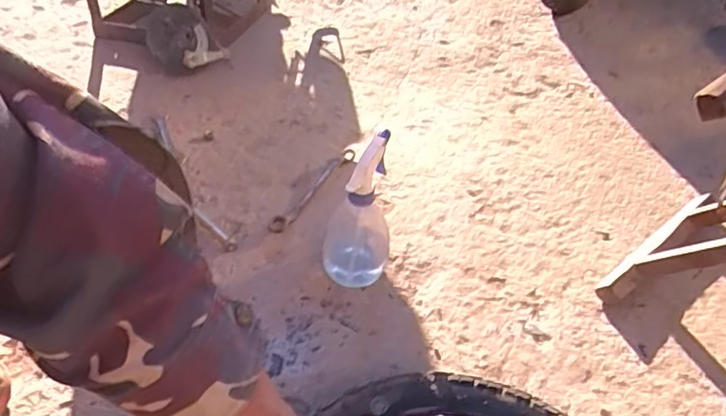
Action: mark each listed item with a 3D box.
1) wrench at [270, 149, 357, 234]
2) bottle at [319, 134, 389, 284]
[{"bbox_3d":[-0.071,-0.033,0.840,0.026,0.021,0.214,21,44,19],"label":"wrench"},{"bbox_3d":[-0.005,-0.002,0.693,0.086,0.178,0.098,2,41,-1],"label":"bottle"}]

